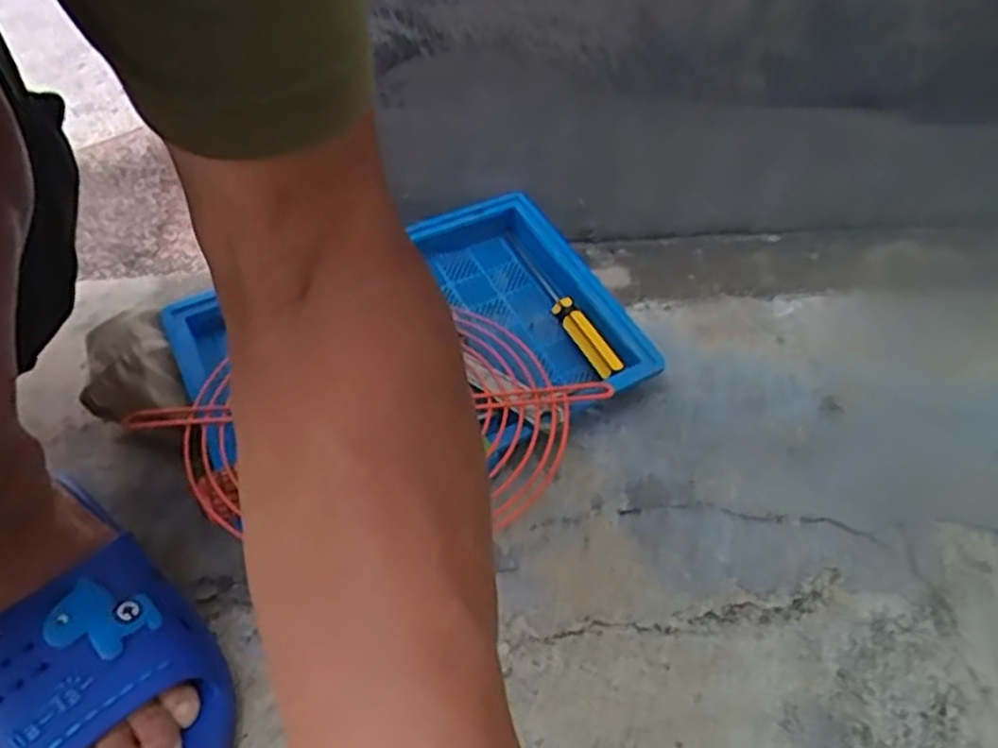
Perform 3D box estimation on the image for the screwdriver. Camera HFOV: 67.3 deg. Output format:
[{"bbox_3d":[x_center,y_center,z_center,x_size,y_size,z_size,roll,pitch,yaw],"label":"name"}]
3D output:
[{"bbox_3d":[0.039,-0.052,0.534,0.015,0.015,0.152,-18,48,-20],"label":"screwdriver"}]

